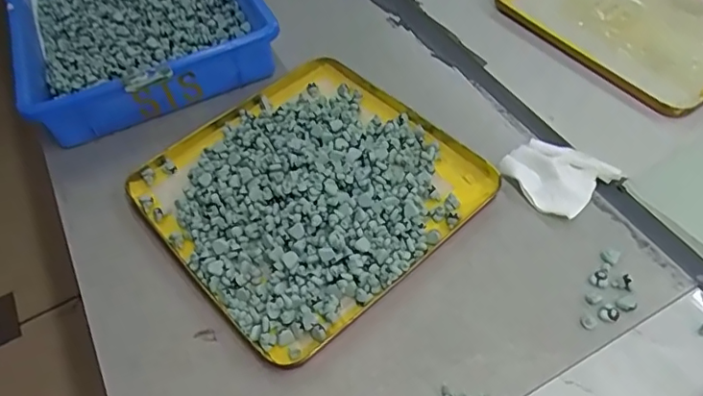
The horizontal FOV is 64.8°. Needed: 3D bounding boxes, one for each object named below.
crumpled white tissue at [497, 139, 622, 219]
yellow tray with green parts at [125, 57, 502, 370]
[{"bbox_3d":[0.168,-0.023,0.459,0.073,0.010,0.074,-37,57,-22],"label":"crumpled white tissue"},{"bbox_3d":[-0.035,-0.016,0.466,0.238,0.025,0.241,-36,57,-21],"label":"yellow tray with green parts"}]

